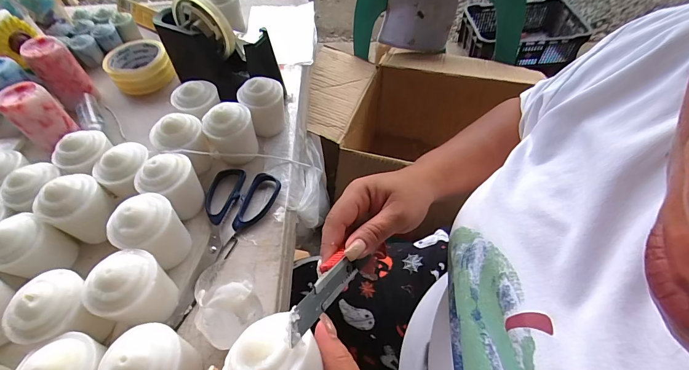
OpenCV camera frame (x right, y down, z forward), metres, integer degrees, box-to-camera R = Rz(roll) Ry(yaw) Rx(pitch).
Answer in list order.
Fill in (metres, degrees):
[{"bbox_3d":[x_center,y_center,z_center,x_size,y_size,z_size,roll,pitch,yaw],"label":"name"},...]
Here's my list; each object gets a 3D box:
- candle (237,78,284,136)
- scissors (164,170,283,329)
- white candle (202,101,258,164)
[{"bbox_3d":[-0.104,-0.100,0.446,0.054,0.075,0.041,-17,55,-9],"label":"candle"},{"bbox_3d":[-0.141,0.056,0.370,0.078,0.010,0.181,14,56,13],"label":"scissors"},{"bbox_3d":[-0.136,-0.060,0.418,0.054,0.071,0.045,-21,56,-12],"label":"white candle"}]

